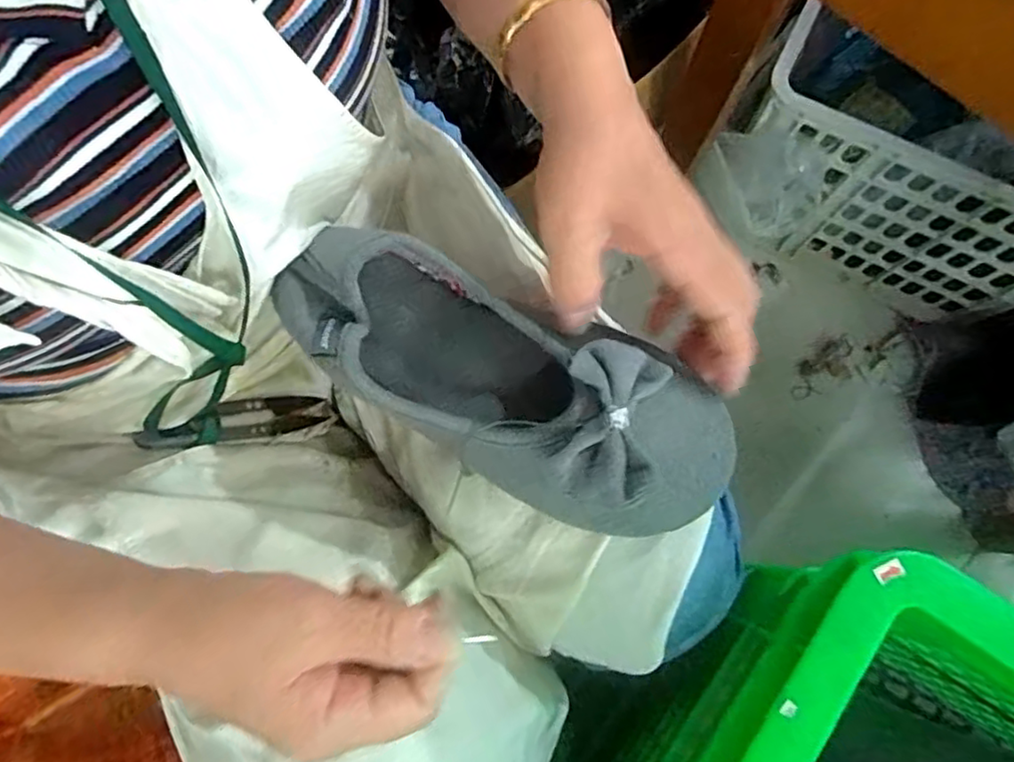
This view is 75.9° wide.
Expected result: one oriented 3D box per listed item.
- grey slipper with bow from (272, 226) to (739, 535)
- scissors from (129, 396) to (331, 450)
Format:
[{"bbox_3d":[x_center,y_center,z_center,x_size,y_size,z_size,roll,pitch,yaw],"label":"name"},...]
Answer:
[{"bbox_3d":[-0.006,-0.003,0.308,0.227,0.053,0.083,28,81,10],"label":"grey slipper with bow"},{"bbox_3d":[-0.158,0.024,0.378,0.100,0.011,0.024,-12,78,-33],"label":"scissors"}]

